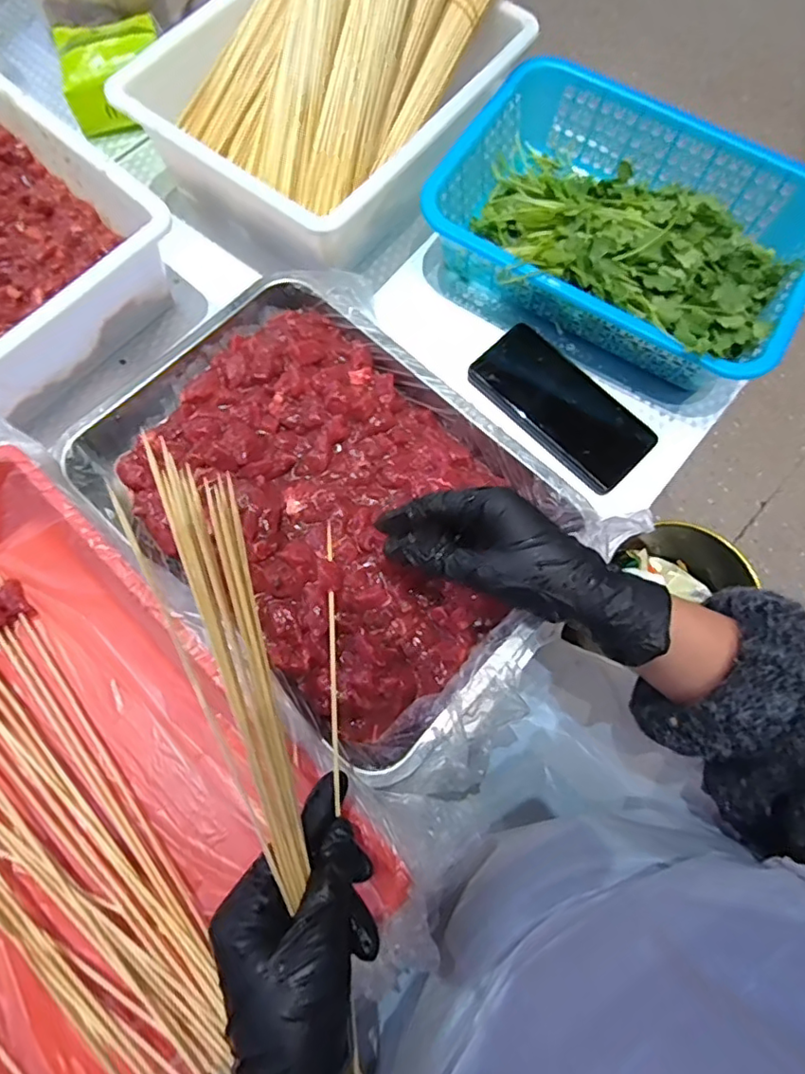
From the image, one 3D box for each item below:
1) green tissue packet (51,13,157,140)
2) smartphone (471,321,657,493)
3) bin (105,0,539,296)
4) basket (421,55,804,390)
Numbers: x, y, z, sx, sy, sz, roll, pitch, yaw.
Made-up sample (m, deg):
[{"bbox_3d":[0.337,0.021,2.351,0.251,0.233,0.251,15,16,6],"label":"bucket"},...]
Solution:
[{"bbox_3d":[-0.277,-0.453,0.567,0.097,0.047,0.109,-16,74,-6],"label":"green tissue packet"},{"bbox_3d":[0.137,-0.114,0.505,0.076,0.008,0.159,-42,78,-13],"label":"smartphone"},{"bbox_3d":[-0.039,-0.433,0.487,0.232,0.205,0.372,33,75,8],"label":"bin"},{"bbox_3d":[0.194,-0.269,0.517,0.310,0.072,0.230,31,75,8],"label":"basket"}]

